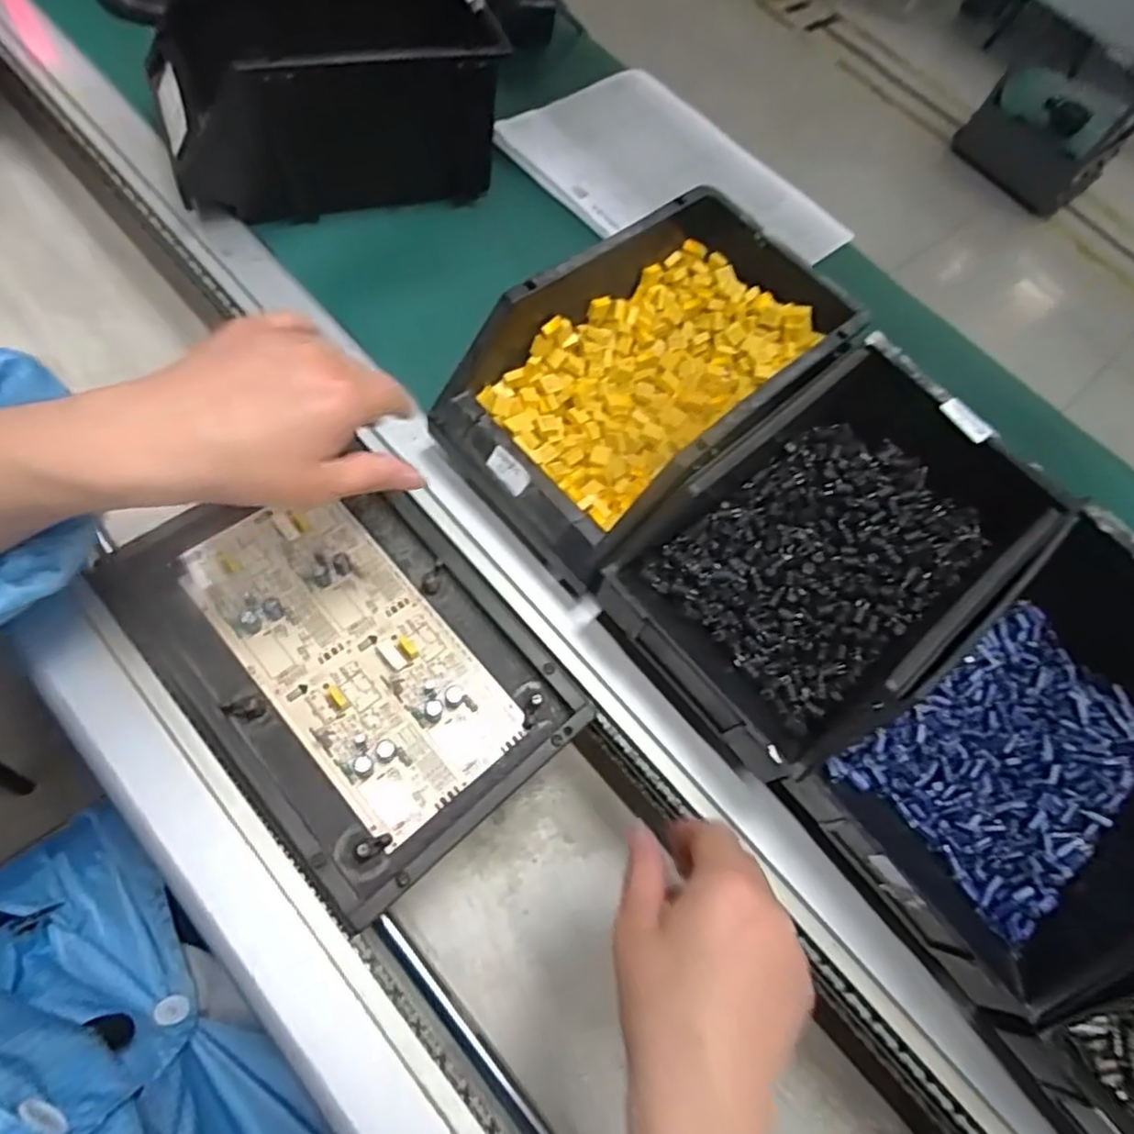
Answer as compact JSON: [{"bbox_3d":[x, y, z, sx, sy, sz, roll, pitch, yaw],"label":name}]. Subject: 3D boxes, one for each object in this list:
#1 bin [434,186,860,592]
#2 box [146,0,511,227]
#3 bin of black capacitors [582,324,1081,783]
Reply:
[{"bbox_3d":[0.056,-0.117,0.445,0.242,0.106,0.154,-34,66,-24],"label":"bin"},{"bbox_3d":[-0.186,-0.373,0.535,0.245,0.115,0.157,-13,59,-13],"label":"box"},{"bbox_3d":[0.159,-0.016,0.404,0.249,0.093,0.157,-33,65,-23],"label":"bin of black capacitors"}]

